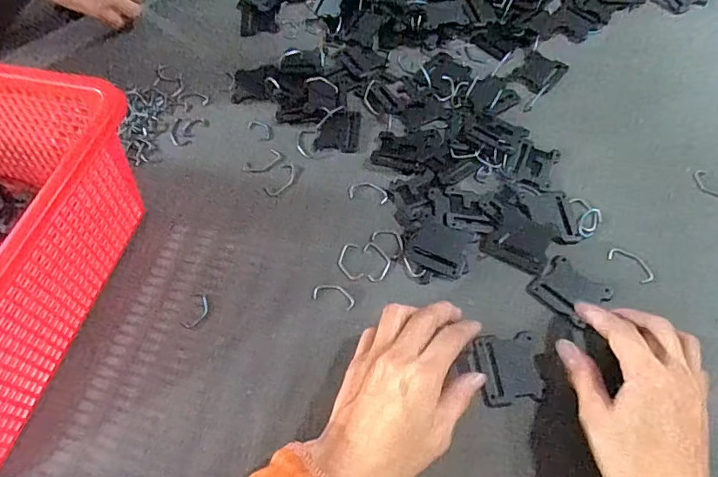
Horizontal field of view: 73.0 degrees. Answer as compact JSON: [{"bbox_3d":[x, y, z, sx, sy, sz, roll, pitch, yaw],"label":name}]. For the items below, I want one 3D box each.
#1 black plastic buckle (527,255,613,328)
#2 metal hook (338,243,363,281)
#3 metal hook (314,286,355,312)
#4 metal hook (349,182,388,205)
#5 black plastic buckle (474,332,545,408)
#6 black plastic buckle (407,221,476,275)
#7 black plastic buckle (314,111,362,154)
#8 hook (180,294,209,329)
[{"bbox_3d":[0.166,0.040,0.382,0.050,0.004,0.044,39,68,24],"label":"black plastic buckle"},{"bbox_3d":[-0.008,0.019,0.405,0.018,0.004,0.034,-11,58,-3],"label":"metal hook"},{"bbox_3d":[-0.019,0.046,0.392,0.034,0.004,0.017,16,61,13],"label":"metal hook"},{"bbox_3d":[0.009,-0.043,0.437,0.036,0.004,0.021,15,60,12],"label":"metal hook"},{"bbox_3d":[0.109,0.094,0.353,0.043,0.004,0.050,-7,58,-1],"label":"black plastic buckle"},{"bbox_3d":[0.068,0.007,0.403,0.044,0.006,0.041,23,63,17],"label":"black plastic buckle"},{"bbox_3d":[-0.020,-0.107,0.479,0.041,0.006,0.049,3,59,6],"label":"black plastic buckle"},{"bbox_3d":[-0.130,0.058,0.389,0.017,0.004,0.029,7,59,8],"label":"hook"}]

